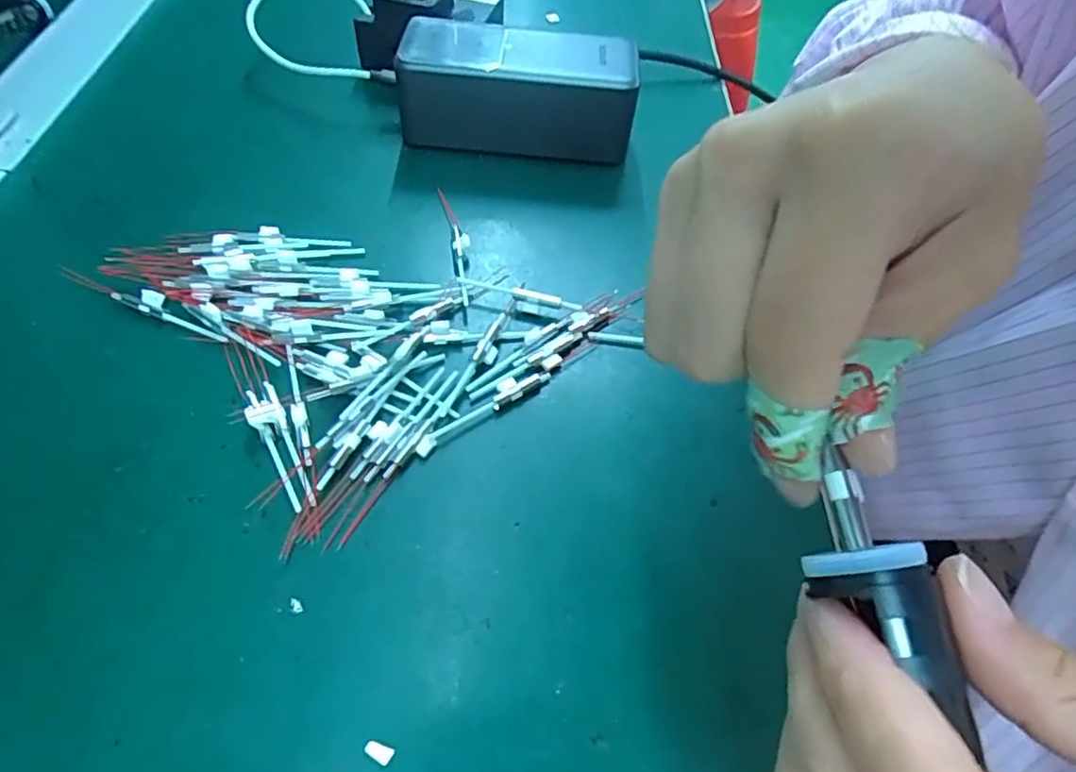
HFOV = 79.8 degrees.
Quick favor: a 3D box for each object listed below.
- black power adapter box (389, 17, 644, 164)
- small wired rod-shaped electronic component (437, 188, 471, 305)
[{"bbox_3d":[-0.012,-0.166,0.368,0.130,0.055,0.060,4,54,-2],"label":"black power adapter box"},{"bbox_3d":[-0.040,-0.074,0.325,0.010,0.009,0.082,-8,55,-11],"label":"small wired rod-shaped electronic component"}]

